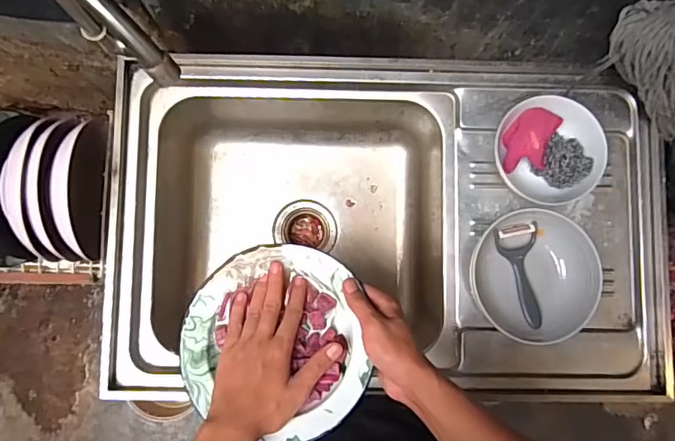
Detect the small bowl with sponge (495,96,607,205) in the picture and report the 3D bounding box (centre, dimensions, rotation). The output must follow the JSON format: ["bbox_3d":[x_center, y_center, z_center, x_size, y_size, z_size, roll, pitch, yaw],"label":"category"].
[{"bbox_3d":[0.291,-0.100,0.687,0.145,0.075,0.124,37,86,2],"label":"small bowl with sponge"}]

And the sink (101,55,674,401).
[{"bbox_3d":[0.070,0.012,0.771,0.760,0.255,0.460,0,85,-1],"label":"sink"}]

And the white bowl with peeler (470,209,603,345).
[{"bbox_3d":[0.263,0.073,0.663,0.160,0.058,0.170,0,85,-1],"label":"white bowl with peeler"}]

